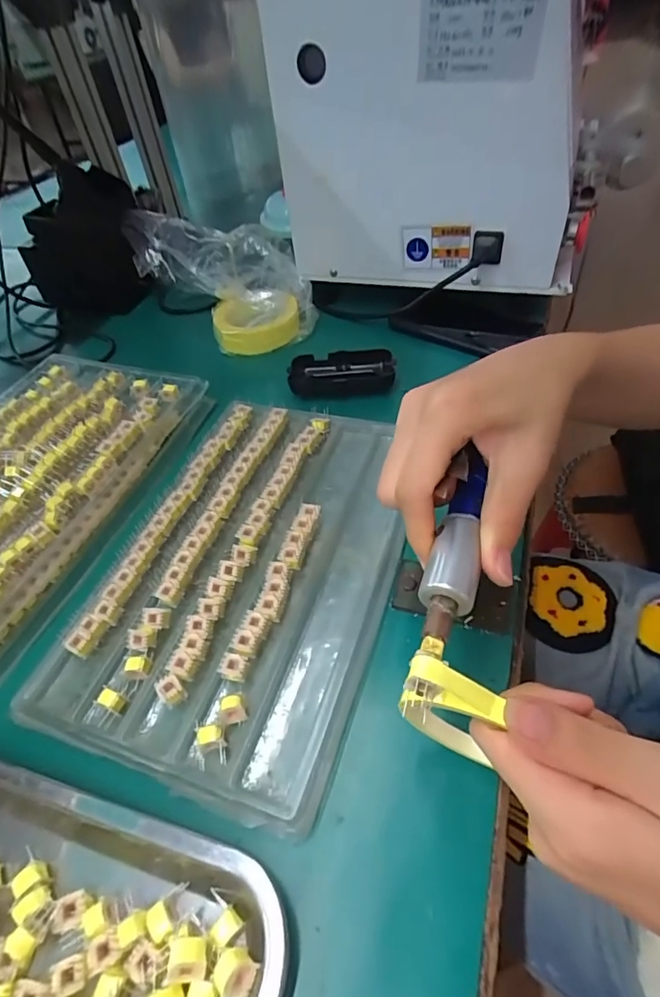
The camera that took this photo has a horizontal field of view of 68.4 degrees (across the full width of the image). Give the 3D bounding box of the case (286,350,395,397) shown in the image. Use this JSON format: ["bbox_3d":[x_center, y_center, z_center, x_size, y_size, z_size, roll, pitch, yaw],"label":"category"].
[{"bbox_3d":[0.012,-0.132,0.521,0.109,0.029,0.053,-3,48,4],"label":"case"}]

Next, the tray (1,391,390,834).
[{"bbox_3d":[-0.058,0.042,0.378,0.201,0.031,0.319,12,51,17],"label":"tray"}]

